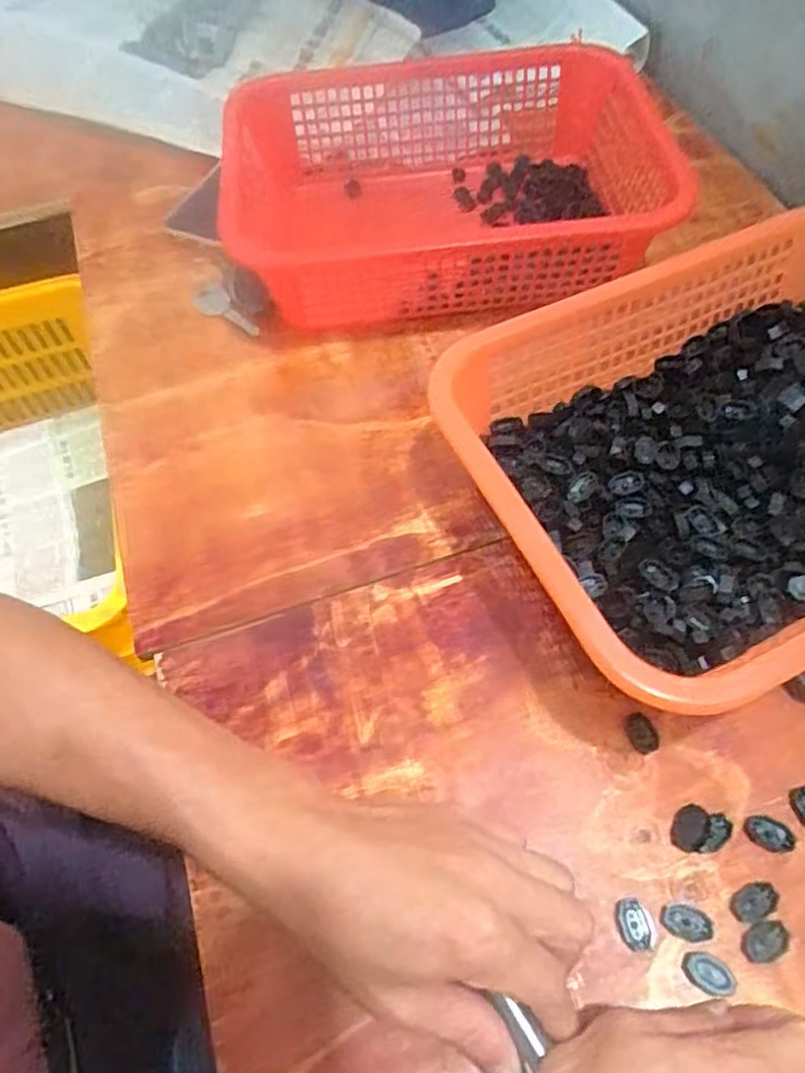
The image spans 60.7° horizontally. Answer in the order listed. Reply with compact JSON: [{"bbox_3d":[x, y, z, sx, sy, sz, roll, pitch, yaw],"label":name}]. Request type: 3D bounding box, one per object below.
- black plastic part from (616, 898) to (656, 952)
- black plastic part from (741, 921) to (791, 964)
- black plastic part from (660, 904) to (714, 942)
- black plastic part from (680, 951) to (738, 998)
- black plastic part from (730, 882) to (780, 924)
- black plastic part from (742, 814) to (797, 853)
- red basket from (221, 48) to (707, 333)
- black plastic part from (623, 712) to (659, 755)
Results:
[{"bbox_3d":[0.113,0.188,0.332,0.017,0.007,0.022,-15,59,-6],"label":"black plastic part"},{"bbox_3d":[0.171,0.191,0.323,0.021,0.004,0.016,-14,59,-5],"label":"black plastic part"},{"bbox_3d":[0.137,0.186,0.332,0.023,0.004,0.015,12,61,10],"label":"black plastic part"},{"bbox_3d":[0.141,0.201,0.315,0.023,0.004,0.015,25,64,17],"label":"black plastic part"},{"bbox_3d":[0.173,0.181,0.338,0.022,0.007,0.015,-26,61,-12],"label":"black plastic part"},{"bbox_3d":[0.187,0.151,0.348,0.024,0.007,0.014,26,64,18],"label":"black plastic part"},{"bbox_3d":[0.028,-0.292,0.574,0.356,0.096,0.261,-5,59,0],"label":"red basket"},{"bbox_3d":[0.132,0.109,0.379,0.016,0.004,0.021,-22,60,-10],"label":"black plastic part"}]

